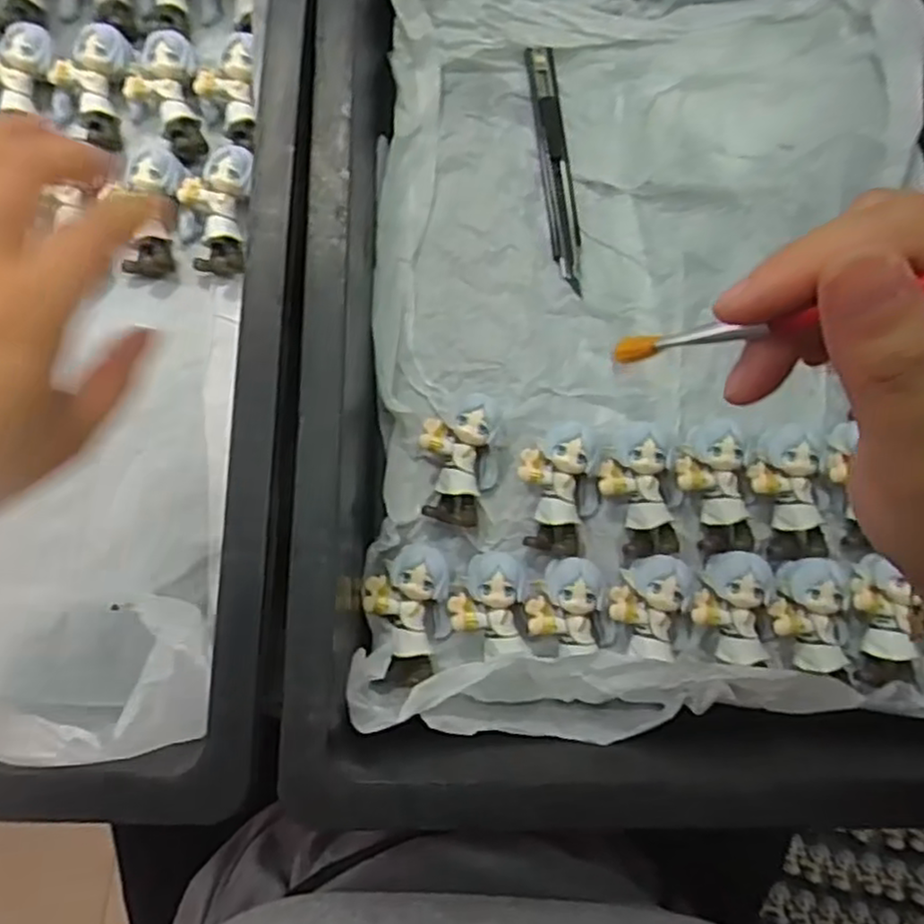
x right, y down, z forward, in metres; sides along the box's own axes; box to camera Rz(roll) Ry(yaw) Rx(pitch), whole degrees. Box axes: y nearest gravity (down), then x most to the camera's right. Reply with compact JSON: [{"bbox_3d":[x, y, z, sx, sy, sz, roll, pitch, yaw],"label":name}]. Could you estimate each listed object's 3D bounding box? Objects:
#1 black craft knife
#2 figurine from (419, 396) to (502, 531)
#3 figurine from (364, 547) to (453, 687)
[{"bbox_3d":[0.050,-0.158,0.380,0.016,0.004,0.137,-6,81,-3],"label":"black craft knife"},{"bbox_3d":[0.000,0.000,0.341,0.037,0.024,0.060,0,80,-2],"label":"figurine"},{"bbox_3d":[-0.025,0.071,0.330,0.038,0.024,0.060,-4,81,-3],"label":"figurine"}]

